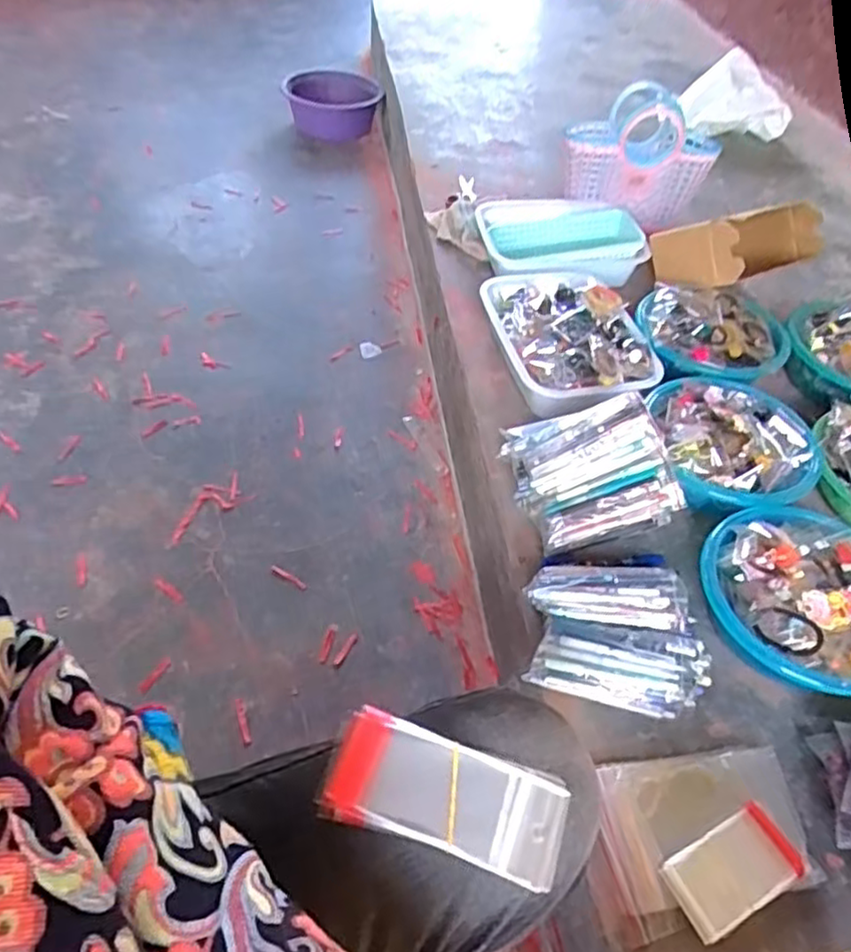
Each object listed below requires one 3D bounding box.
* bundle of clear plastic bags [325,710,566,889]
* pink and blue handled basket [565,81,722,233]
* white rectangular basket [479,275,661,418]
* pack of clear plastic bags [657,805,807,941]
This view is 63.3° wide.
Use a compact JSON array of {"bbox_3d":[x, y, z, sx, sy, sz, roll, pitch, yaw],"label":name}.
[{"bbox_3d":[0.011,0.172,0.370,0.125,0.011,0.056,19,68,5],"label":"bundle of clear plastic bags"},{"bbox_3d":[0.379,-0.573,1.236,0.210,0.192,0.144,-12,51,-17],"label":"pink and blue handled basket"},{"bbox_3d":[0.212,-0.200,1.024,0.206,0.071,0.280,-6,49,-12],"label":"white rectangular basket"},{"bbox_3d":[0.272,0.346,0.608,0.121,0.010,0.065,-19,53,-22],"label":"pack of clear plastic bags"}]

